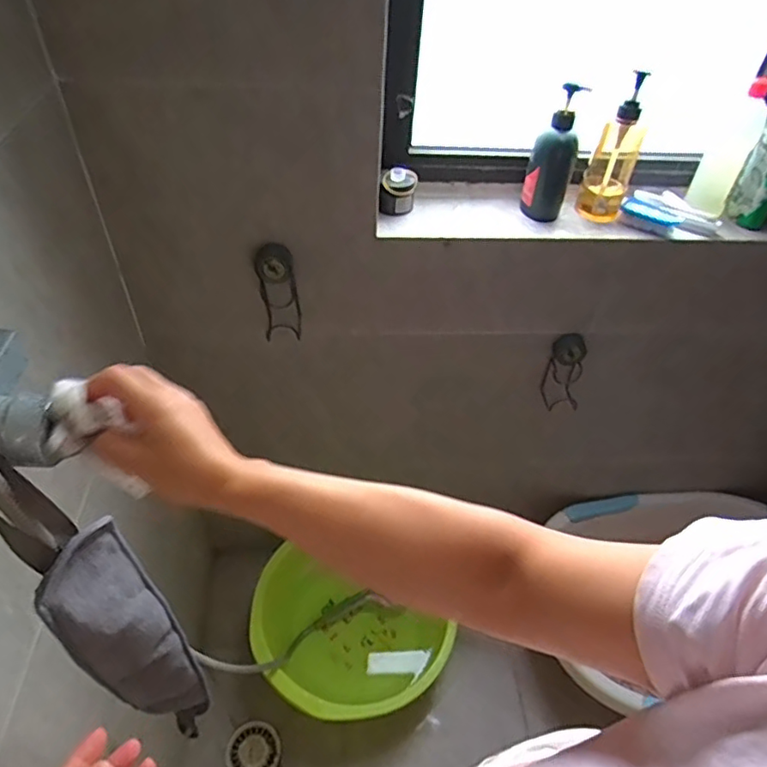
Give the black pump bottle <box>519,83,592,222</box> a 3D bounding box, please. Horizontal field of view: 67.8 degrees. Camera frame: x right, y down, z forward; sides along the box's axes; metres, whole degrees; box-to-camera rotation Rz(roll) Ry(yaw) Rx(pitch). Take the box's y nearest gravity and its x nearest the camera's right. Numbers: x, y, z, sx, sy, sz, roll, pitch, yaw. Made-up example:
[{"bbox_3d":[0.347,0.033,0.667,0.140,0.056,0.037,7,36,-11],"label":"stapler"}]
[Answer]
[{"bbox_3d":[0.268,-0.363,0.893,0.069,0.205,0.051,19,47,12],"label":"black pump bottle"}]

